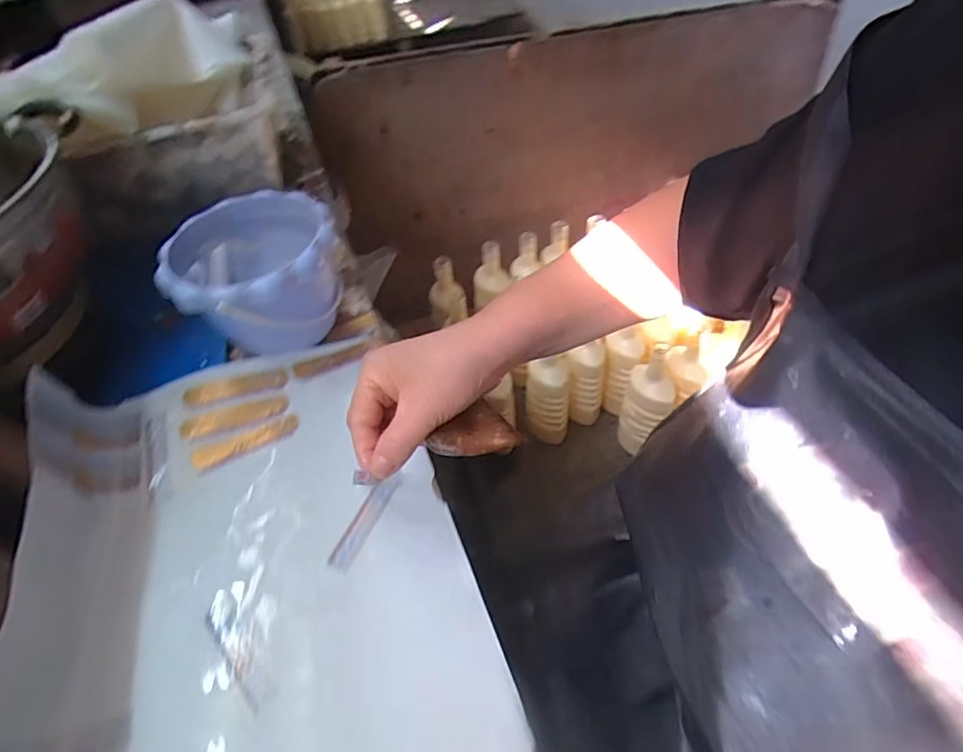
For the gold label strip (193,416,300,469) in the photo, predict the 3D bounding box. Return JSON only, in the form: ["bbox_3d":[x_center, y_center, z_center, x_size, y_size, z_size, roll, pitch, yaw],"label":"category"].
[{"bbox_3d":[-0.210,0.058,0.488,0.093,0.005,0.020,-21,60,-11],"label":"gold label strip"}]

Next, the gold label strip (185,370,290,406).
[{"bbox_3d":[-0.231,0.010,0.516,0.090,0.005,0.024,-11,64,-14],"label":"gold label strip"}]

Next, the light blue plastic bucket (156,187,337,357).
[{"bbox_3d":[-0.213,-0.087,0.538,0.154,0.112,0.148,-38,55,-26],"label":"light blue plastic bucket"}]

